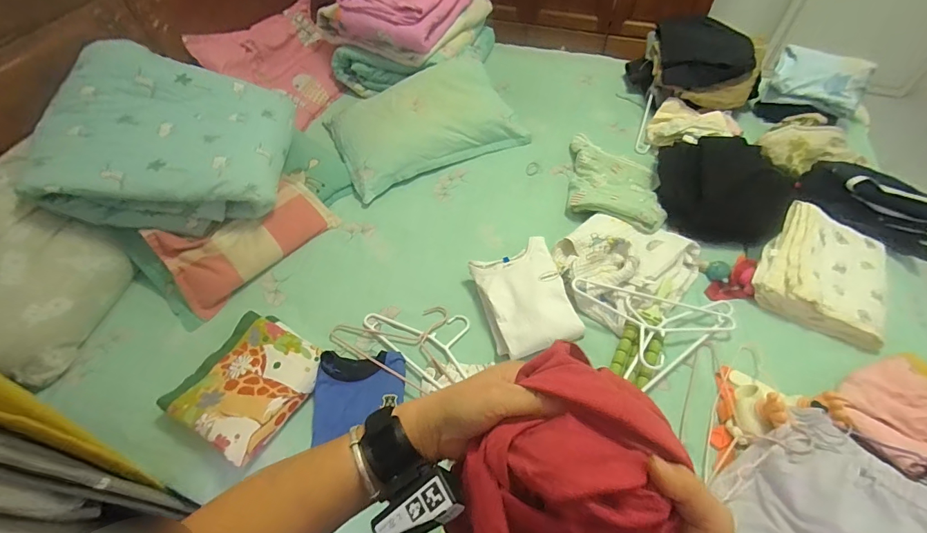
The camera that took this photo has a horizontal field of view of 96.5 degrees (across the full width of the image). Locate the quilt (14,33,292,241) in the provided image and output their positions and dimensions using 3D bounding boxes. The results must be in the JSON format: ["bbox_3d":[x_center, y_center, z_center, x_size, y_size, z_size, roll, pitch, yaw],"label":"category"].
[{"bbox_3d":[-0.742,-0.324,1.071,0.507,0.151,0.466,9,63,-20],"label":"quilt"}]

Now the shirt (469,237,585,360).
[{"bbox_3d":[0.144,0.073,0.976,0.197,0.049,0.273,-20,56,1],"label":"shirt"}]

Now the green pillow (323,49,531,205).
[{"bbox_3d":[-0.145,-0.496,1.368,0.580,0.153,0.430,-25,58,-16],"label":"green pillow"}]

